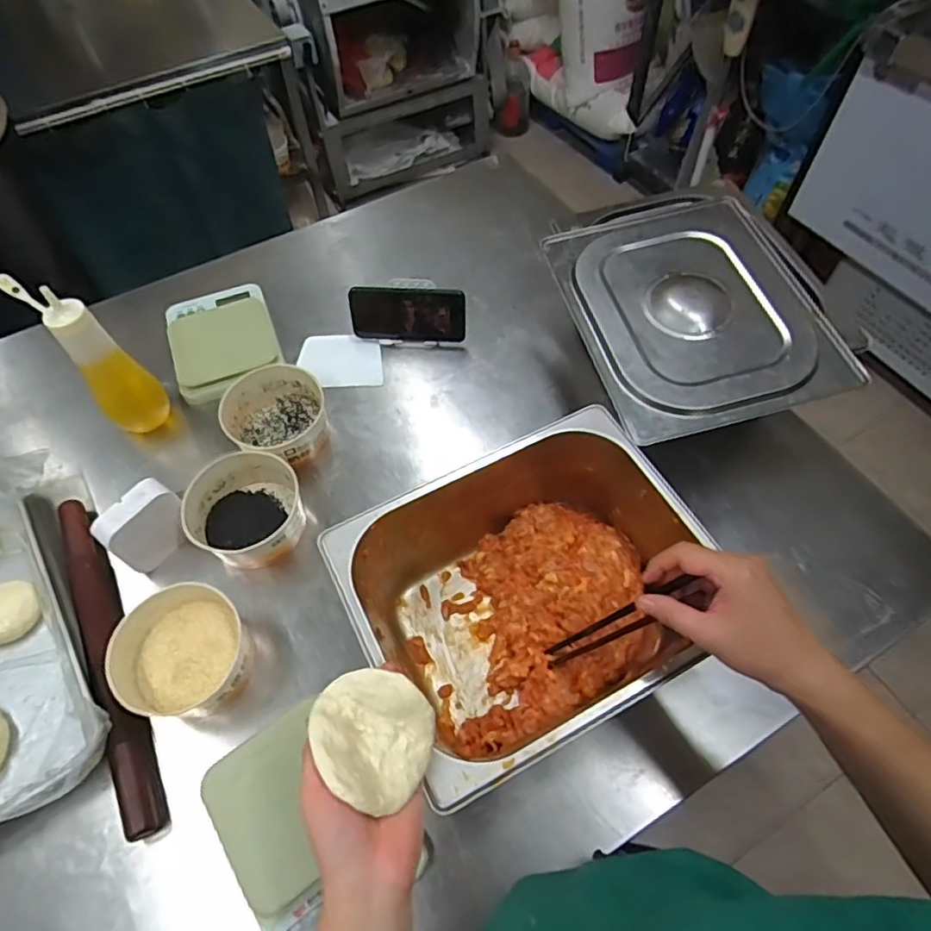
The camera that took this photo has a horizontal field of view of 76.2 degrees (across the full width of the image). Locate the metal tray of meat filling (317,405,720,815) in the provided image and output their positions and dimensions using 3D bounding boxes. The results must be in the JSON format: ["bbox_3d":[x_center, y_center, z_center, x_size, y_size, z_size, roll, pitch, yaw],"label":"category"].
[{"bbox_3d":[0.057,0.125,0.594,0.321,0.155,0.267,-28,62,-14],"label":"metal tray of meat filling"}]

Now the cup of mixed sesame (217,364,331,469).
[{"bbox_3d":[-0.239,-0.060,0.772,0.124,0.073,0.118,-1,59,1],"label":"cup of mixed sesame"}]

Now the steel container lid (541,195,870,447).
[{"bbox_3d":[0.268,-0.190,0.696,0.273,0.027,0.337,-12,59,-6],"label":"steel container lid"}]

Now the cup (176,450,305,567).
[{"bbox_3d":[-0.261,0.056,0.713,0.122,0.073,0.118,-1,59,1],"label":"cup"}]

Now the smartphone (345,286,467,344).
[{"bbox_3d":[-0.082,-0.211,0.845,0.163,0.086,0.014,2,43,8],"label":"smartphone"}]

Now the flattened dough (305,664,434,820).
[{"bbox_3d":[-0.066,0.191,0.431,0.091,0.039,0.079,39,67,22],"label":"flattened dough"}]

